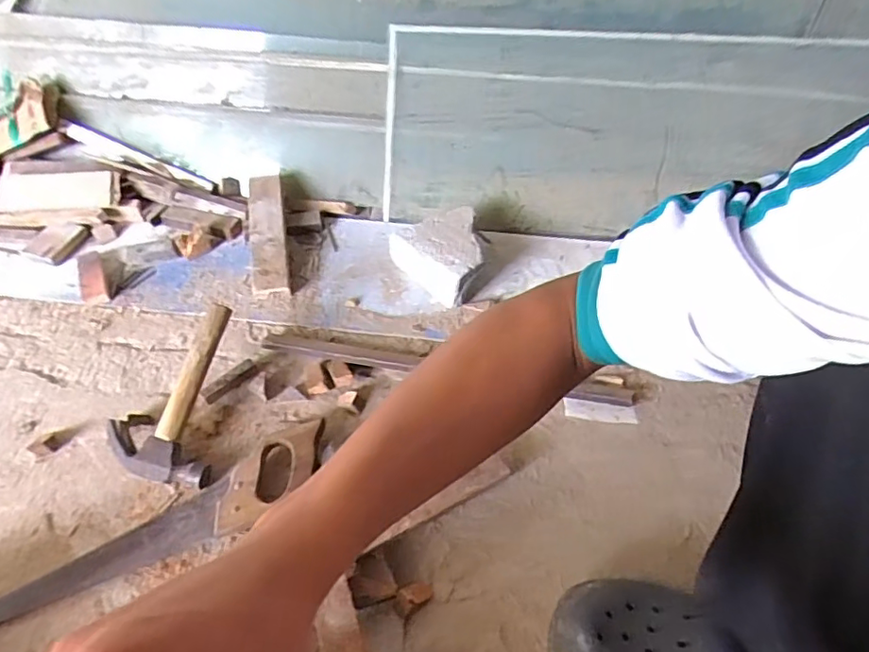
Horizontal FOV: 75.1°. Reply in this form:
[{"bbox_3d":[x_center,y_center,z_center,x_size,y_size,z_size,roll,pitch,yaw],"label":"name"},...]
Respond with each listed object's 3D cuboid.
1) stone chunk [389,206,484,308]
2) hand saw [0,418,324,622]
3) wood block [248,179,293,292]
[{"bbox_3d":[0.019,-0.108,0.834,0.135,0.077,0.116,37,59,25],"label":"stone chunk"},{"bbox_3d":[-0.304,0.233,0.605,0.416,0.032,0.076,-27,56,-20],"label":"hand saw"},{"bbox_3d":[-0.253,-0.139,0.854,0.057,0.030,0.194,-8,69,-7],"label":"wood block"}]

